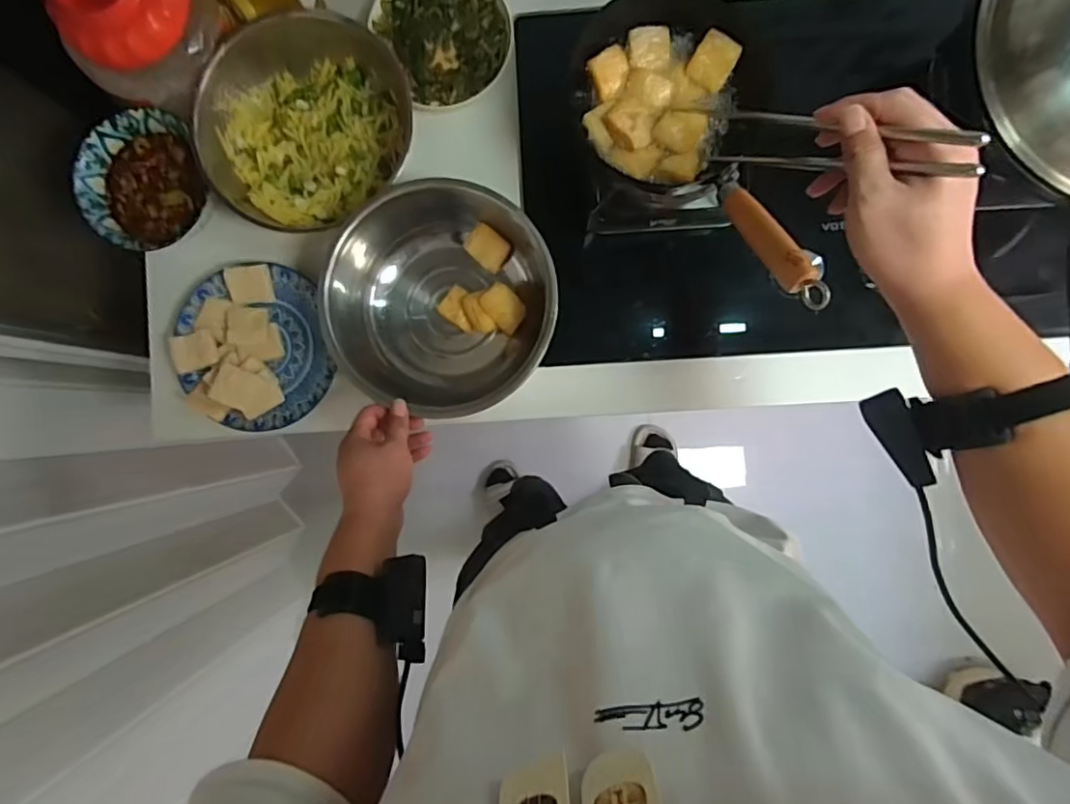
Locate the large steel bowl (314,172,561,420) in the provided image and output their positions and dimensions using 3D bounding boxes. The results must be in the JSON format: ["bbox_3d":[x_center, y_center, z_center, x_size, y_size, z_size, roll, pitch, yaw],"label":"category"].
[{"bbox_3d":[-0.104,-0.112,0.675,0.247,0.123,0.245,0,90,1],"label":"large steel bowl"}]

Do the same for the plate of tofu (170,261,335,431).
[{"bbox_3d":[-0.349,-0.067,0.701,0.178,0.050,0.196,-15,90,1],"label":"plate of tofu"}]

